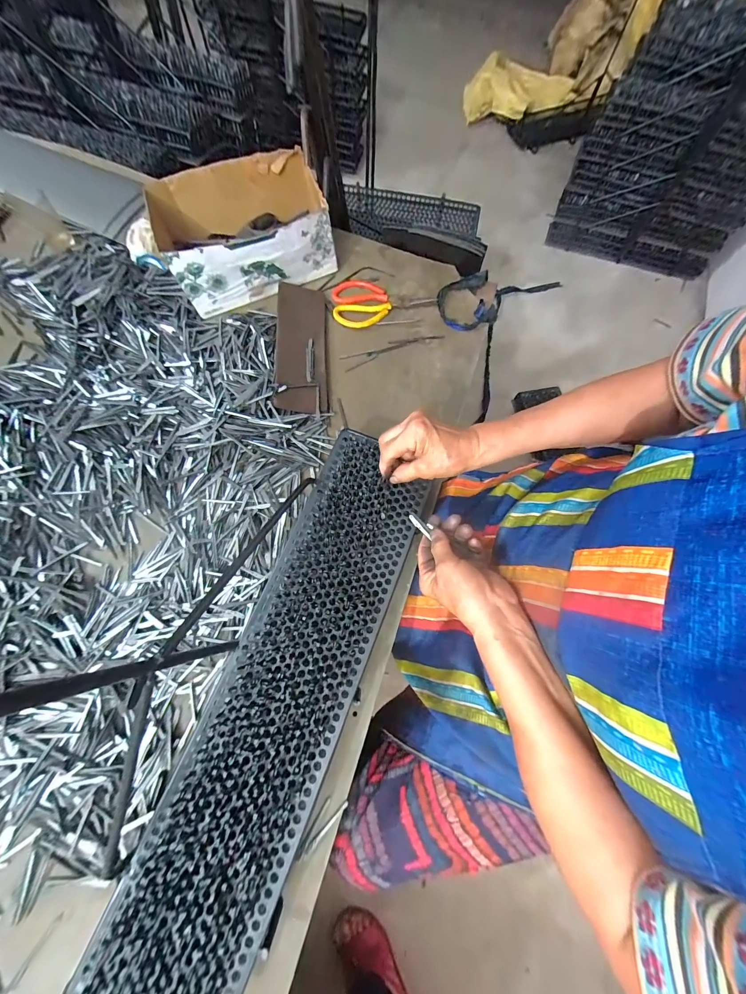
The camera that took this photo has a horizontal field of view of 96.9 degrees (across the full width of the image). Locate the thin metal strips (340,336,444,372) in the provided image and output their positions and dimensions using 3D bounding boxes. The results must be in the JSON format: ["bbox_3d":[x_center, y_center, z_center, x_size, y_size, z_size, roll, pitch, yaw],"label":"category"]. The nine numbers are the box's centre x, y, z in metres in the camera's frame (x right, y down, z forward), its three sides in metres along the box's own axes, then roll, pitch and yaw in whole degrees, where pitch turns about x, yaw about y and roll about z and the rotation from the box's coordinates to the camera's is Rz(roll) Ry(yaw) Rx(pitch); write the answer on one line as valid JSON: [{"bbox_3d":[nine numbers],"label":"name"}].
[{"bbox_3d":[0.033,-0.269,0.596,0.182,0.012,0.032,-20,74,-8],"label":"thin metal strips"}]

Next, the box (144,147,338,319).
[{"bbox_3d":[-0.233,-0.485,0.603,0.295,0.104,0.204,-18,74,-7],"label":"box"}]

